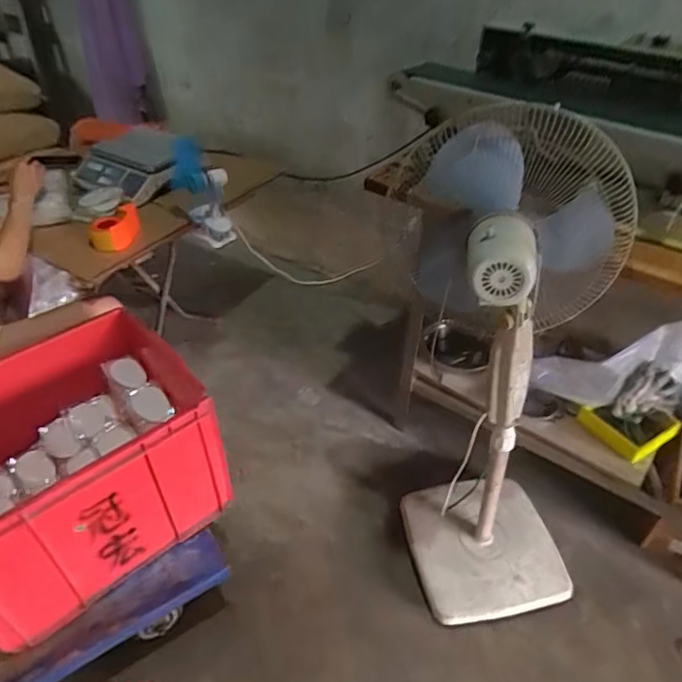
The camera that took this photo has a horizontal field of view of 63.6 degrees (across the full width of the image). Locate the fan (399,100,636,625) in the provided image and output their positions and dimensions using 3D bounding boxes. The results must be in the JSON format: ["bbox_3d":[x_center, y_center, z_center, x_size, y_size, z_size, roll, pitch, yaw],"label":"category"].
[{"bbox_3d":[0.344,0.104,1.155,0.381,1.044,0.474,-10,43,-13],"label":"fan"}]

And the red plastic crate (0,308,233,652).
[{"bbox_3d":[-0.585,0.262,1.195,0.583,0.349,0.435,-28,49,-30],"label":"red plastic crate"}]

